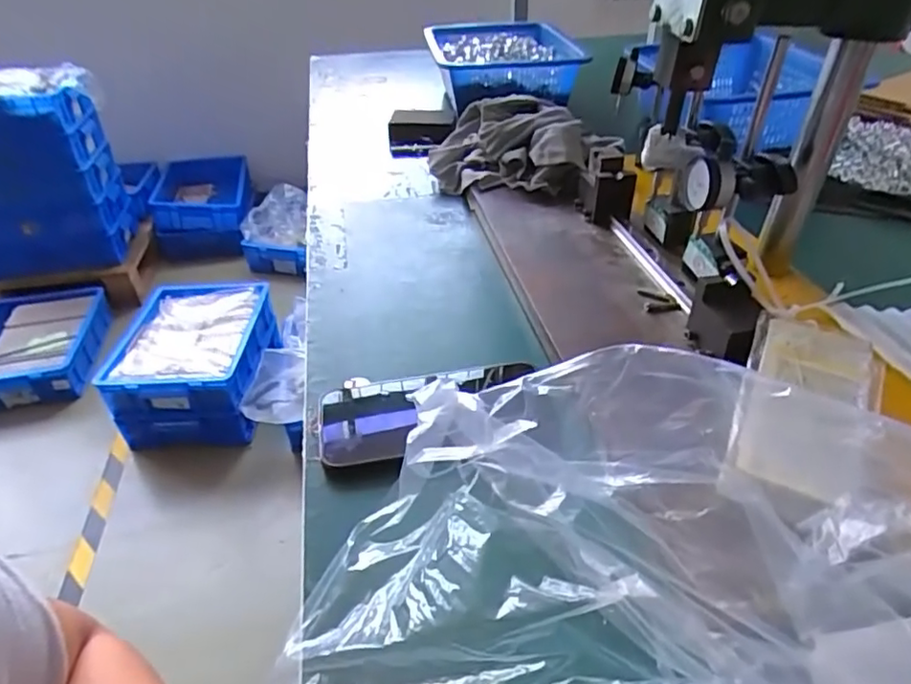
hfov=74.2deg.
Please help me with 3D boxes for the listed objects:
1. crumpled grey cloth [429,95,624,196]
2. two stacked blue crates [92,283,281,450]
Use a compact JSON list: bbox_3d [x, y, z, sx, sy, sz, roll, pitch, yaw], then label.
[{"bbox_3d":[0.067,-0.233,0.723,0.251,0.076,0.114,16,41,22],"label":"crumpled grey cloth"},{"bbox_3d":[-0.677,0.048,1.580,0.362,0.213,0.439,-3,37,-1],"label":"two stacked blue crates"}]

